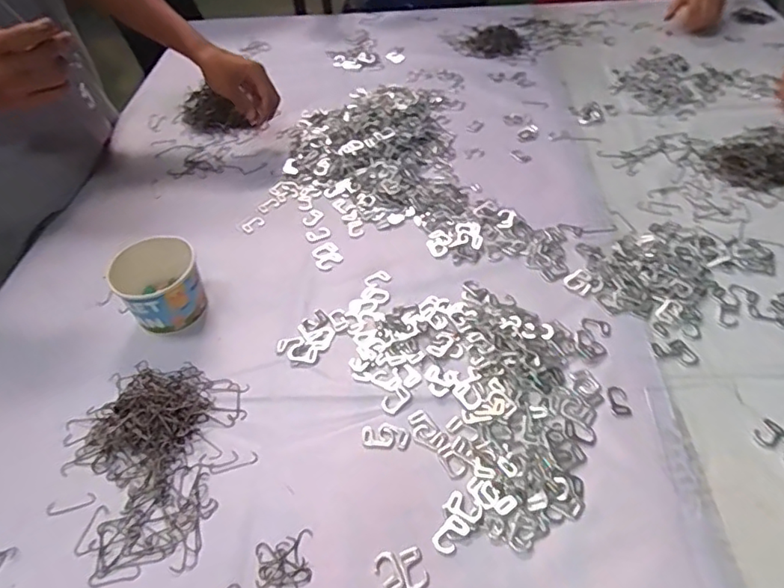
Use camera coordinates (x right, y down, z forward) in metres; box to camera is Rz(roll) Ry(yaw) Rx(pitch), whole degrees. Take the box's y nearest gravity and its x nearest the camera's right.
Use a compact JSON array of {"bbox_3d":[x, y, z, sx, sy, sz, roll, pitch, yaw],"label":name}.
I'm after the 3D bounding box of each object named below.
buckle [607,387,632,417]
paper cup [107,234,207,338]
[{"bbox_3d":[0.216,0.102,0.531,0.018,0.004,0.030,-3,48,3],"label":"buckle"},{"bbox_3d":[-0.256,-0.007,0.627,0.087,0.079,0.083,-3,48,3],"label":"paper cup"}]

